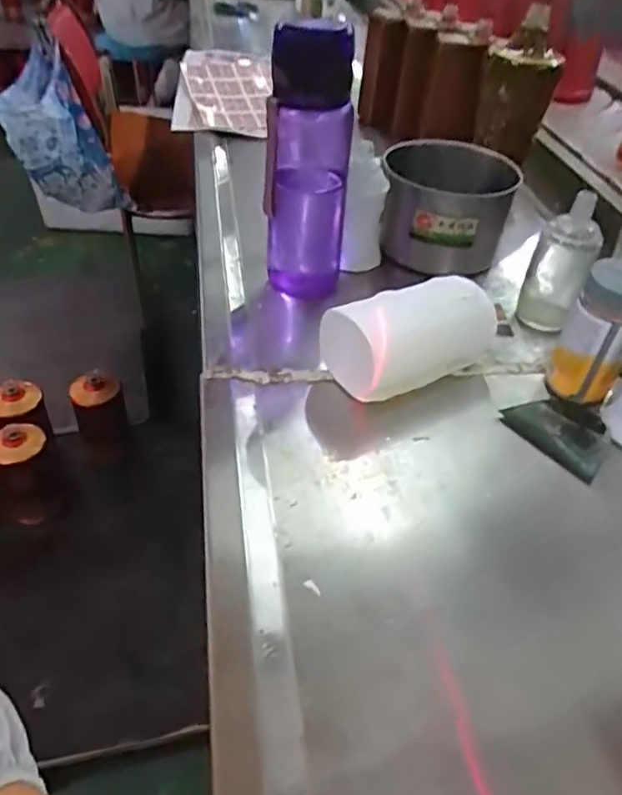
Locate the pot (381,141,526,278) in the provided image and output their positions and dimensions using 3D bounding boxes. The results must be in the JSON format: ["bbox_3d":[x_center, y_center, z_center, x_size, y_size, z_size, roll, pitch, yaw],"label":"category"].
[{"bbox_3d":[0.143,-0.200,0.689,0.132,0.088,0.122,4,42,3],"label":"pot"}]

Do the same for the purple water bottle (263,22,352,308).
[{"bbox_3d":[-0.004,-0.206,0.585,0.076,0.233,0.064,3,41,1],"label":"purple water bottle"}]

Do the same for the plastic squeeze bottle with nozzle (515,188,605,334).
[{"bbox_3d":[0.231,-0.126,0.602,0.055,0.118,0.061,16,44,16],"label":"plastic squeeze bottle with nozzle"}]

